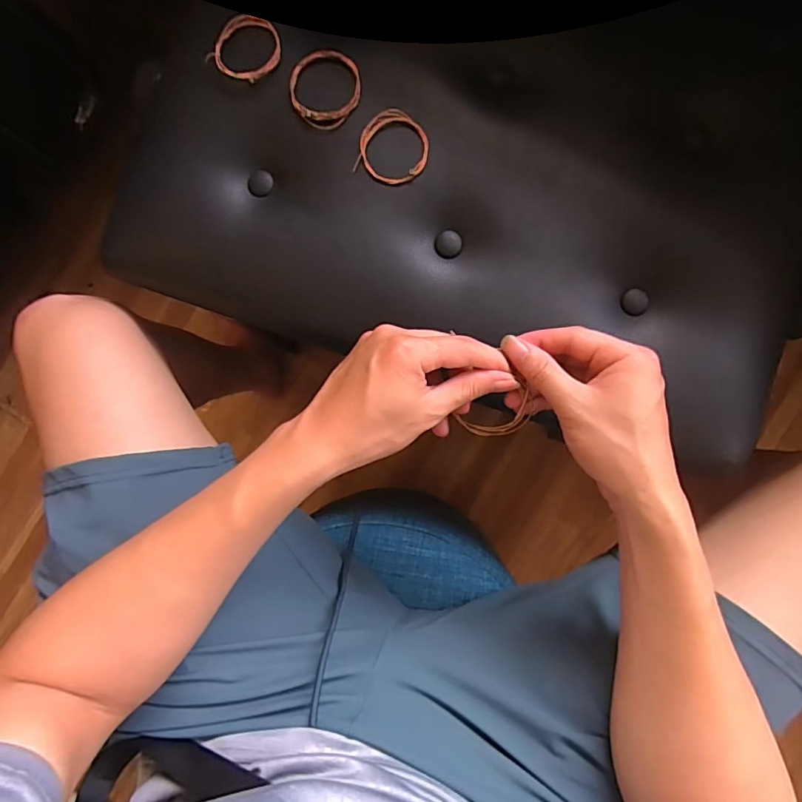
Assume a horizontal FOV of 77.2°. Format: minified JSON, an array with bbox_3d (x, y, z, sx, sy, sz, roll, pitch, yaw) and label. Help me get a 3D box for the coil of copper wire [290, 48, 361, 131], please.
[{"bbox_3d":[-0.059,-0.243,0.390,0.055,0.004,0.065,-2,87,3],"label":"coil of copper wire"}]

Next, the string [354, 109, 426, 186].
[{"bbox_3d":[-0.006,-0.194,0.384,0.052,0.005,0.055,0,87,4],"label":"string"}]

